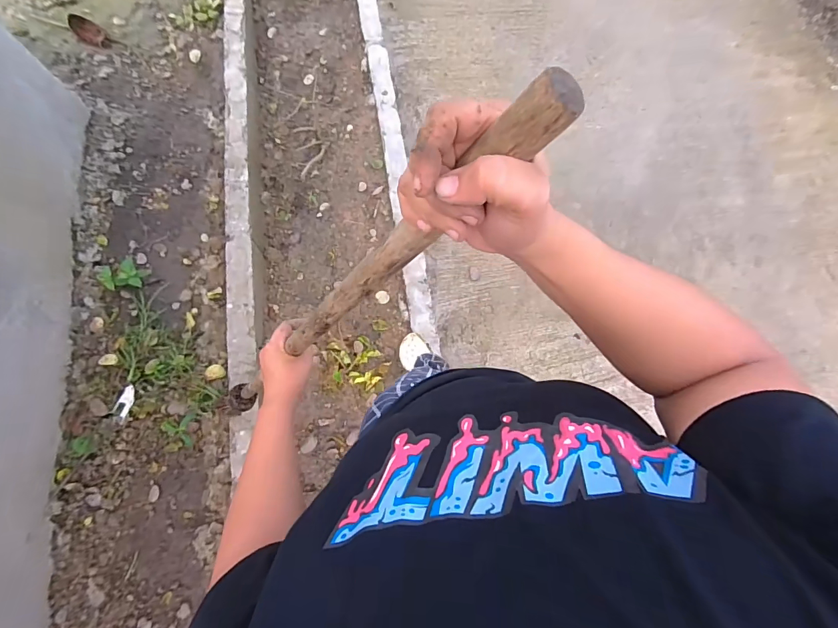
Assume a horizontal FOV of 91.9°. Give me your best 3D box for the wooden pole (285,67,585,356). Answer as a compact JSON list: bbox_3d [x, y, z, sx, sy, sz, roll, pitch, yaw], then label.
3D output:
[{"bbox_3d":[-0.046,-0.031,0.362,0.020,0.447,0.026,-17,81,-36],"label":"wooden pole"}]

